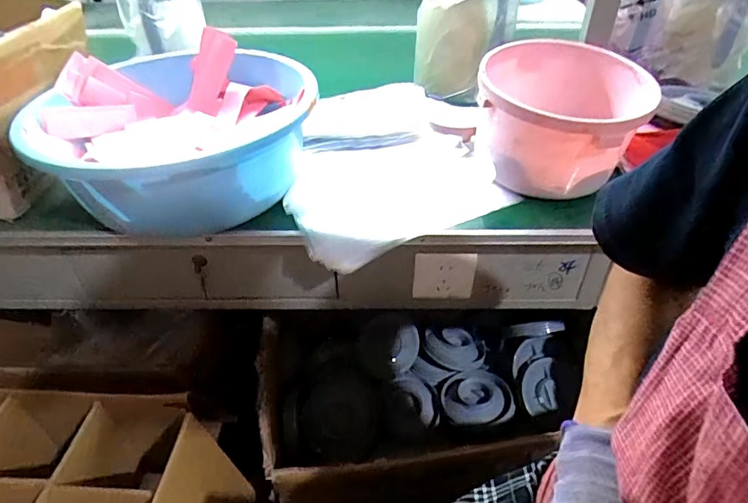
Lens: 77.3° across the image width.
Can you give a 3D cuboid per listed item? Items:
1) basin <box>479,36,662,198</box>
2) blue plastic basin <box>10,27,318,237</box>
[{"bbox_3d":[0.245,-0.180,0.641,0.201,0.139,0.205,12,42,15],"label":"basin"},{"bbox_3d":[-0.271,-0.160,0.644,0.323,0.147,0.343,-1,41,1],"label":"blue plastic basin"}]

